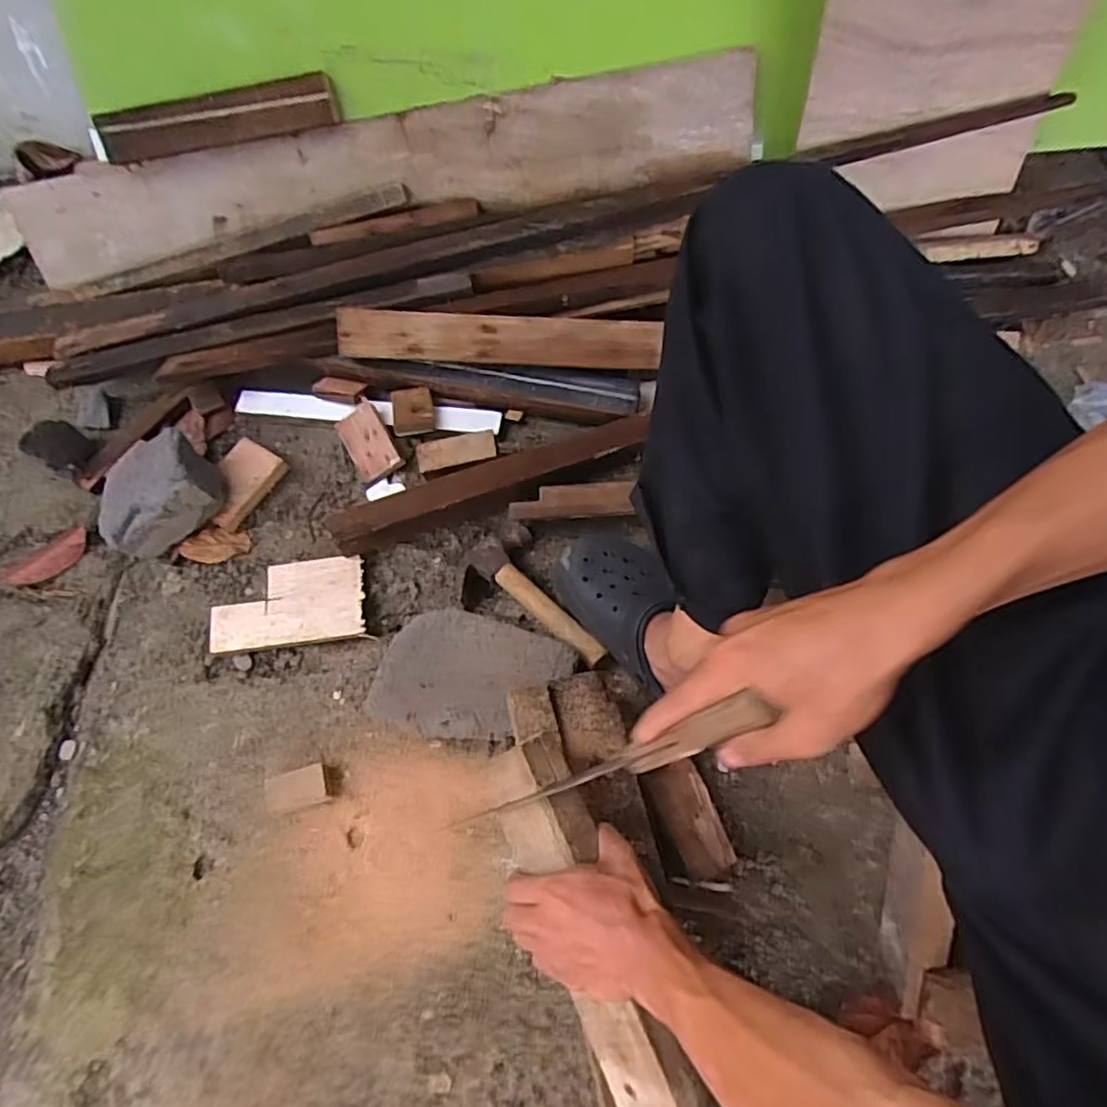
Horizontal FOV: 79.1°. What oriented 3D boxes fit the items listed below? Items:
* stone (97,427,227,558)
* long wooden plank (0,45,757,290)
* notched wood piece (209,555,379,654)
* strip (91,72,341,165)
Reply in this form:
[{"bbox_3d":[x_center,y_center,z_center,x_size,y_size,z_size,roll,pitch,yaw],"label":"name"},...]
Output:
[{"bbox_3d":[-0.476,-0.064,0.804,0.145,0.088,0.089,-34,71,-13],"label":"stone"},{"bbox_3d":[-0.222,-0.512,0.902,0.983,0.134,0.038,-9,46,1],"label":"long wooden plank"},{"bbox_3d":[-0.316,0.060,0.799,0.178,0.017,0.101,-6,67,-2],"label":"notched wood piece"},{"bbox_3d":[-0.427,-0.558,0.856,0.298,0.059,0.035,-8,67,-1],"label":"strip"}]

